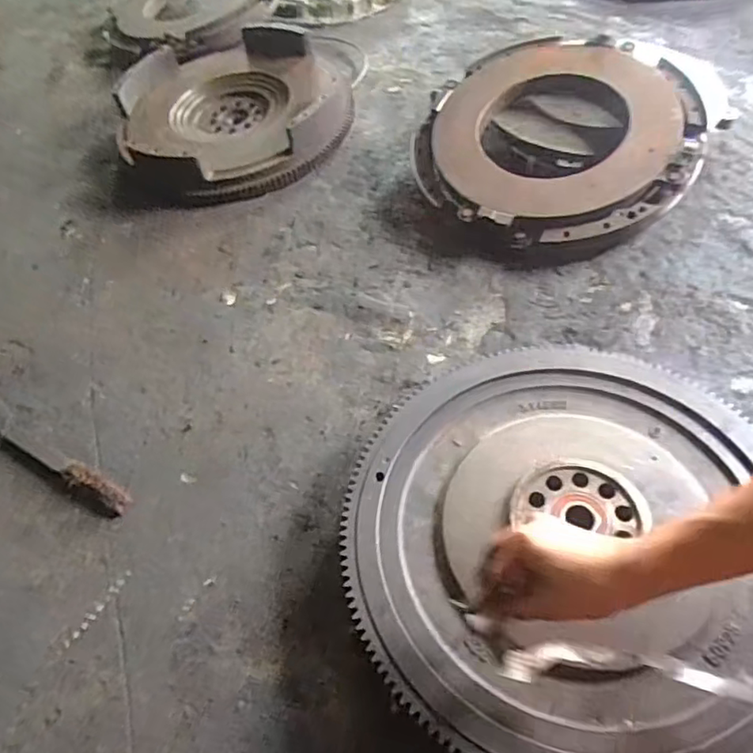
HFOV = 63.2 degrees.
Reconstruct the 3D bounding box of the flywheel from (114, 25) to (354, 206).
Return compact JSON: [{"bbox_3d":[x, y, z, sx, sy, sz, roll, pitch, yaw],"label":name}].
[{"bbox_3d":[-0.297,-0.557,1.258,0.446,0.104,0.486,-21,54,-10],"label":"flywheel"}]

